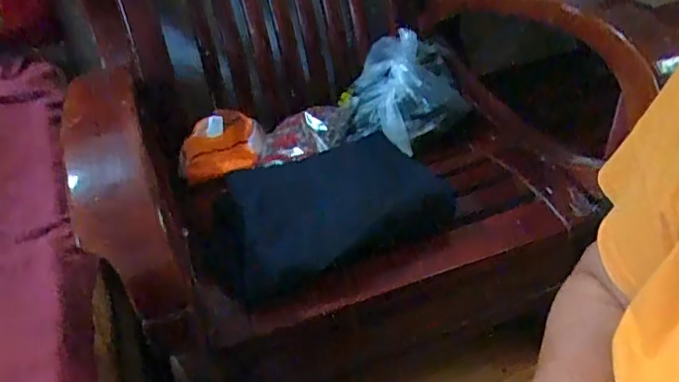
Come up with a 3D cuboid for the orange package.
[{"bbox_3d":[-0.202,-0.079,0.958,0.146,0.088,0.067,-13,37,-8],"label":"orange package"}]

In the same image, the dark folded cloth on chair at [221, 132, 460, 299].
[{"bbox_3d":[-0.005,0.013,0.784,0.305,0.033,0.236,-16,38,-13],"label":"dark folded cloth on chair"}]

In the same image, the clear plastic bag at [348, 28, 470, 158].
[{"bbox_3d":[0.113,-0.175,0.931,0.181,0.095,0.218,0,37,9],"label":"clear plastic bag"}]

